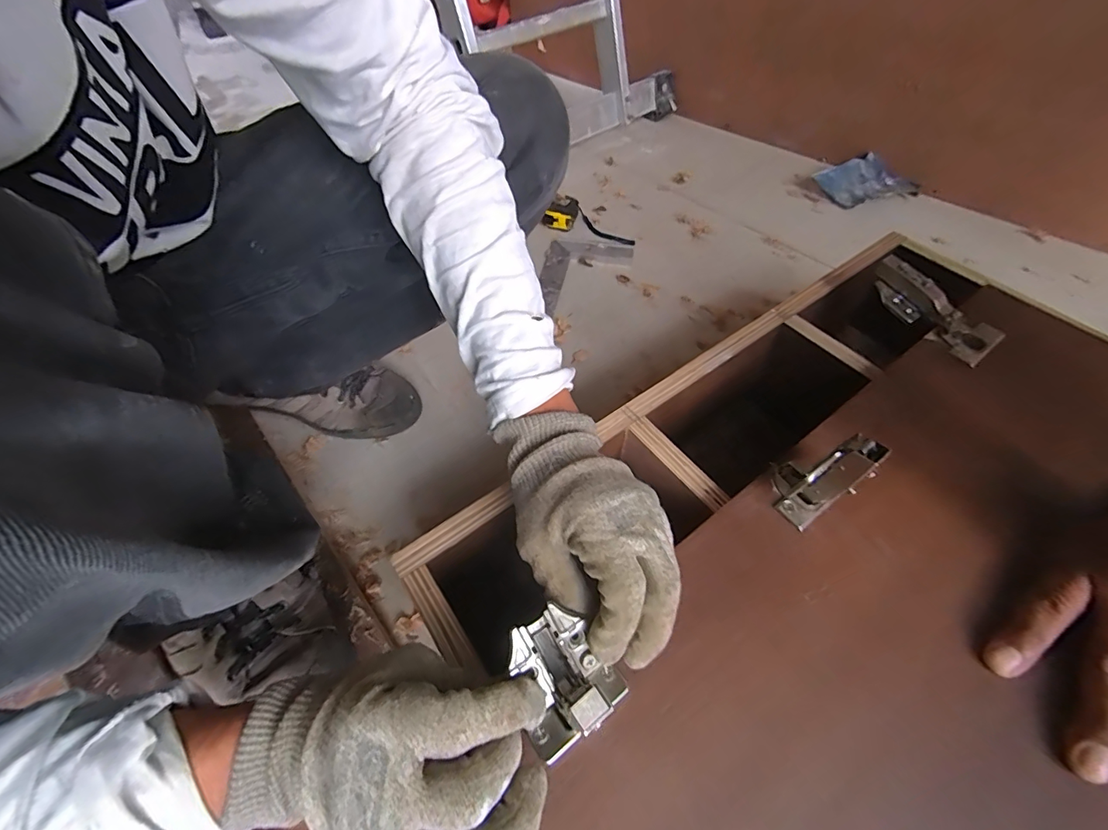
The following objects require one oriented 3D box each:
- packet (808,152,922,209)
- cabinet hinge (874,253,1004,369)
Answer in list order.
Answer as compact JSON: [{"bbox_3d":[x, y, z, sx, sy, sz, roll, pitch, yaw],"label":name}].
[{"bbox_3d":[0.570,-0.426,0.860,0.141,0.037,0.136,-22,57,-15],"label":"packet"},{"bbox_3d":[0.345,-0.099,0.428,0.053,0.031,0.116,-33,73,-21],"label":"cabinet hinge"}]

